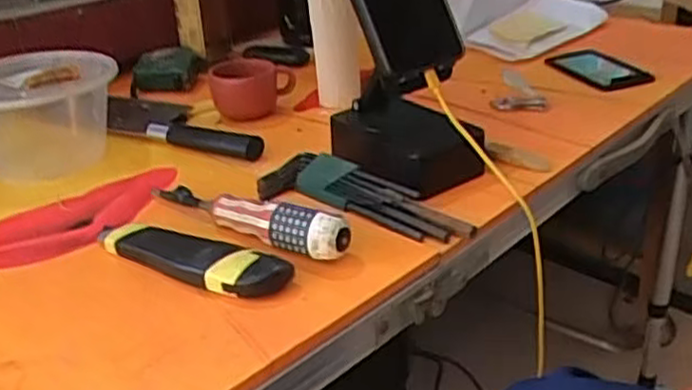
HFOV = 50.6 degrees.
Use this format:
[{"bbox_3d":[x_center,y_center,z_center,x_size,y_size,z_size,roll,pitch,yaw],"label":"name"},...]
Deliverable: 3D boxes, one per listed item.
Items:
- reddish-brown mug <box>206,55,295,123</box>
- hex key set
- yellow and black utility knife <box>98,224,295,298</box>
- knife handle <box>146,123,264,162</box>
[{"bbox_3d":[-0.094,-0.107,0.735,0.080,0.054,0.061,-3,28,-2],"label":"reddish-brown mug"},{"bbox_3d":[0.014,-0.001,0.553,0.177,0.024,0.039,17,33,31],"label":"hex key set"},{"bbox_3d":[-0.107,0.038,0.484,0.152,0.024,0.034,15,32,29],"label":"yellow and black utility knife"},{"bbox_3d":[-0.132,-0.052,0.661,0.129,0.024,0.018,14,31,27],"label":"knife handle"}]

